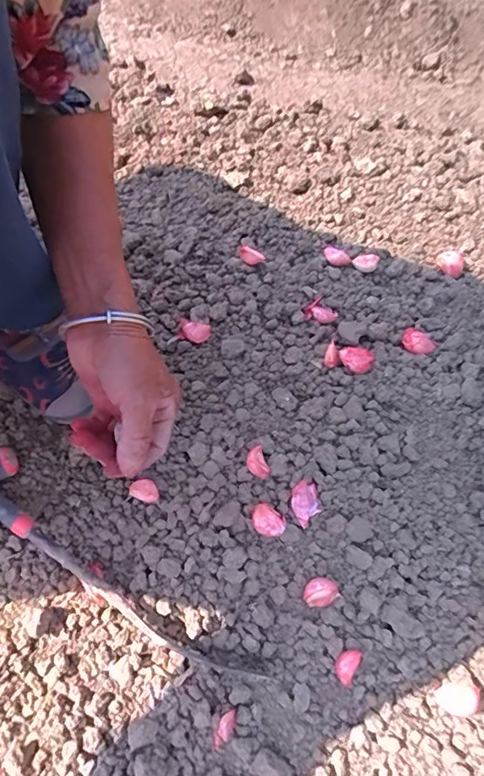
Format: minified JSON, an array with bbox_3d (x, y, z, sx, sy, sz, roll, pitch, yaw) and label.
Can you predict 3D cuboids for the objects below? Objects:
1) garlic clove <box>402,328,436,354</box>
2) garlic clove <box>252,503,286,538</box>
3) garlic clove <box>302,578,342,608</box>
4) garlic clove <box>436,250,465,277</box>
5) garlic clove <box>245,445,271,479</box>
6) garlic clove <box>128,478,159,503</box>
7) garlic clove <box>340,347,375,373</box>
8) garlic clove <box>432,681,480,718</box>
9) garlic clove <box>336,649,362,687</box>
[{"bbox_3d":[0.178,-0.047,0.497,0.020,0.018,0.034,-32,69,-14],"label":"garlic clove"},{"bbox_3d":[0.023,0.116,0.426,0.030,0.015,0.024,42,71,17],"label":"garlic clove"},{"bbox_3d":[0.066,0.169,0.406,0.029,0.009,0.021,-4,65,-3],"label":"garlic clove"},{"bbox_3d":[0.231,-0.139,0.542,0.030,0.013,0.033,0,65,-1],"label":"garlic clove"},{"bbox_3d":[0.014,0.070,0.450,0.019,0.013,0.030,-20,67,-10],"label":"garlic clove"},{"bbox_3d":[-0.089,0.093,0.441,0.026,0.011,0.019,2,65,0],"label":"garlic clove"},{"bbox_3d":[0.111,-0.026,0.480,0.033,0.027,0.017,24,67,10],"label":"garlic clove"},{"bbox_3d":[0.162,0.234,0.368,0.031,0.011,0.022,-5,65,-3],"label":"garlic clove"},{"bbox_3d":[0.080,0.215,0.378,0.017,0.013,0.025,23,67,10],"label":"garlic clove"}]

